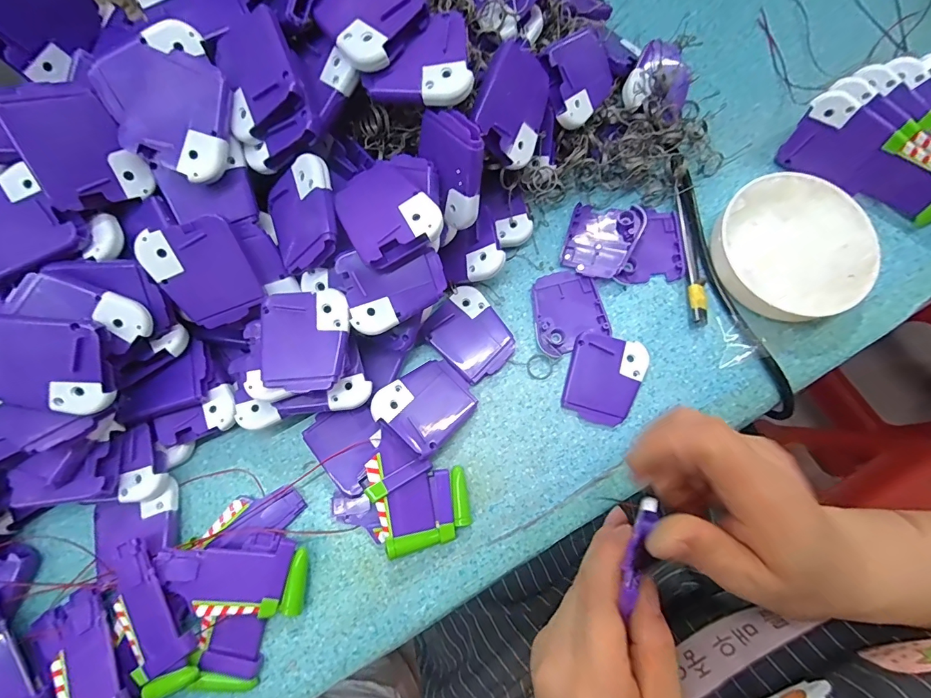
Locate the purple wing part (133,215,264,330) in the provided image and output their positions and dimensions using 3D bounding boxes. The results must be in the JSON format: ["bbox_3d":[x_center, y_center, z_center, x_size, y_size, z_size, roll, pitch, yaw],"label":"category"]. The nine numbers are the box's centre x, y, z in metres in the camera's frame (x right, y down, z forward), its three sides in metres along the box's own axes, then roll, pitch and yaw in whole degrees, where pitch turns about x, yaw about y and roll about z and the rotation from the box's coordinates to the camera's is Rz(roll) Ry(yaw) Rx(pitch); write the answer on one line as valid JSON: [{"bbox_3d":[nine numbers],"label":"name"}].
[{"bbox_3d":[-0.155,-0.044,0.254,0.050,0.004,0.060,-22,115,-10],"label":"purple wing part"}]

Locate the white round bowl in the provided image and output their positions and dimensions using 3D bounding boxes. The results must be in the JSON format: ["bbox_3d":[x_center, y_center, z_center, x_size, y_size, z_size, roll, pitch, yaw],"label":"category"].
[{"bbox_3d":[0.235,-0.073,0.308,0.103,0.027,0.100,0,77,2],"label":"white round bowl"}]

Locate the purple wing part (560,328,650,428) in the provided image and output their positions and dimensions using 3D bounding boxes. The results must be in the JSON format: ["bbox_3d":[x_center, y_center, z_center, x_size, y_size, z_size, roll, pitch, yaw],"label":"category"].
[{"bbox_3d":[0.098,0.021,0.302,0.050,0.009,0.062,17,78,6],"label":"purple wing part"}]

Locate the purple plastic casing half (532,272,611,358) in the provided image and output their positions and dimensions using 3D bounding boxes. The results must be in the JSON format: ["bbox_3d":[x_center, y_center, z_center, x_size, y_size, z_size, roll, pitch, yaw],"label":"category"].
[{"bbox_3d":[0.075,-0.029,0.316,0.053,0.005,0.058,-19,77,-3],"label":"purple plastic casing half"}]

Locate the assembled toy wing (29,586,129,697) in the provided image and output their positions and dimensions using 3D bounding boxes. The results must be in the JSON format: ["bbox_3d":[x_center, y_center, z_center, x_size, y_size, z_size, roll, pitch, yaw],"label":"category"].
[{"bbox_3d":[-0.227,0.192,0.253,0.042,0.018,0.091,-35,67,-7],"label":"assembled toy wing"}]

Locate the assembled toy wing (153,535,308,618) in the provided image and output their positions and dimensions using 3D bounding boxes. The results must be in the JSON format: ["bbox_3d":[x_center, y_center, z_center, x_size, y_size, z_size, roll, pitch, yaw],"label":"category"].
[{"bbox_3d":[-0.145,0.143,0.269,0.083,0.023,0.043,-1,77,2],"label":"assembled toy wing"}]

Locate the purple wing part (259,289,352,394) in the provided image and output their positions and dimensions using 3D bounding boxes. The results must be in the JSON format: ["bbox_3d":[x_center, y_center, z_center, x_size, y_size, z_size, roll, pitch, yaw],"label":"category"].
[{"bbox_3d":[-0.097,-0.005,0.259,0.051,0.004,0.059,-6,80,-6],"label":"purple wing part"}]

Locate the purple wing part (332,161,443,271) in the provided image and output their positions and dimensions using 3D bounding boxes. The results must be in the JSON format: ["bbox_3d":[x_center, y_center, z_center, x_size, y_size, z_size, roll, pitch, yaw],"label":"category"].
[{"bbox_3d":[-0.048,-0.084,0.252,0.051,0.015,0.065,-29,78,-5],"label":"purple wing part"}]

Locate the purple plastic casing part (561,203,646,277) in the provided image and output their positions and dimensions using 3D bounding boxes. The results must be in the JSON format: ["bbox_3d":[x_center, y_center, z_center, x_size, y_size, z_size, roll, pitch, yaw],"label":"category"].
[{"bbox_3d":[0.103,-0.083,0.323,0.050,0.011,0.057,18,78,6],"label":"purple plastic casing part"}]

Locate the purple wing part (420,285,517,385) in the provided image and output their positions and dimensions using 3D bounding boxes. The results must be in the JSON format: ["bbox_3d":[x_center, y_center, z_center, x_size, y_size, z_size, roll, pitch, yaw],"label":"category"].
[{"bbox_3d":[0.004,-0.010,0.310,0.050,0.011,0.060,-44,79,-8],"label":"purple wing part"}]

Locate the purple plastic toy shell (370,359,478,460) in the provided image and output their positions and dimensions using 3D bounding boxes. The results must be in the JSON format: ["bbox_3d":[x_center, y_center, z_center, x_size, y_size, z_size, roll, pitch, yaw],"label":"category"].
[{"bbox_3d":[-0.026,0.035,0.288,0.052,0.004,0.062,43,59,4],"label":"purple plastic toy shell"}]

